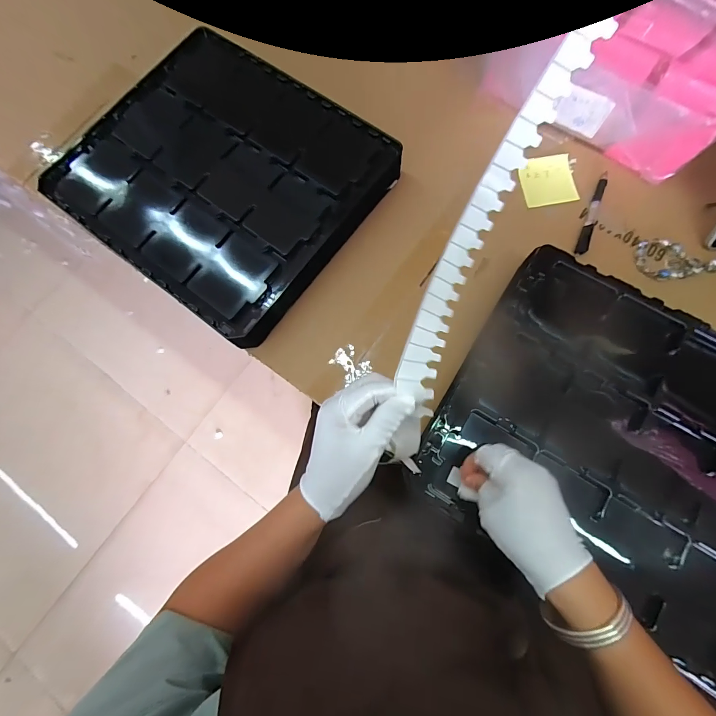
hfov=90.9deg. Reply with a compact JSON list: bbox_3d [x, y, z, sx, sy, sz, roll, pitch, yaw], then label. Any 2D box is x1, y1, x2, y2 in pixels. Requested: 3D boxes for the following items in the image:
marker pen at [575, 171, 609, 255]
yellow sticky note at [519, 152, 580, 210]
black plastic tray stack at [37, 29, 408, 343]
[{"bbox_3d":[0.329,-0.205,0.492,0.014,0.012,0.135,22,78,6],"label":"marker pen"},{"bbox_3d":[0.275,-0.258,0.511,0.072,0.008,0.074,-8,78,1],"label":"yellow sticky note"},{"bbox_3d":[-0.190,-0.251,0.498,0.383,0.061,0.354,37,81,9],"label":"black plastic tray stack"}]

